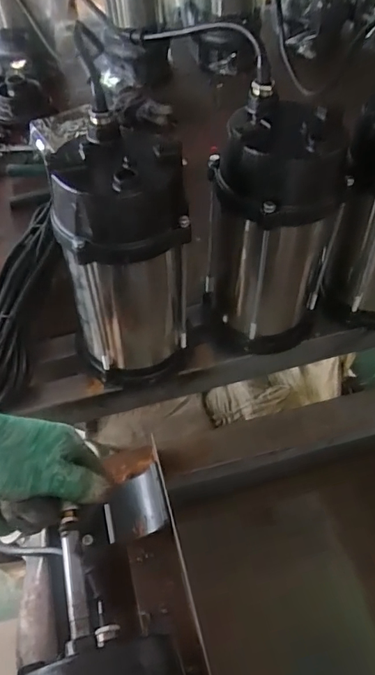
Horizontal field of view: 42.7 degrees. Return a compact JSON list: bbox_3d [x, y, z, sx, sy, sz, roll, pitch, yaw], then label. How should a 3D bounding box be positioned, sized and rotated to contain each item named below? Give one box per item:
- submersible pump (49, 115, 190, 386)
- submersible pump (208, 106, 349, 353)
[{"bbox_3d":[-0.054,-0.058,0.491,0.100,0.258,0.114,26,57,20],"label":"submersible pump"},{"bbox_3d":[0.091,-0.105,0.522,0.127,0.248,0.114,-13,52,-8],"label":"submersible pump"}]

